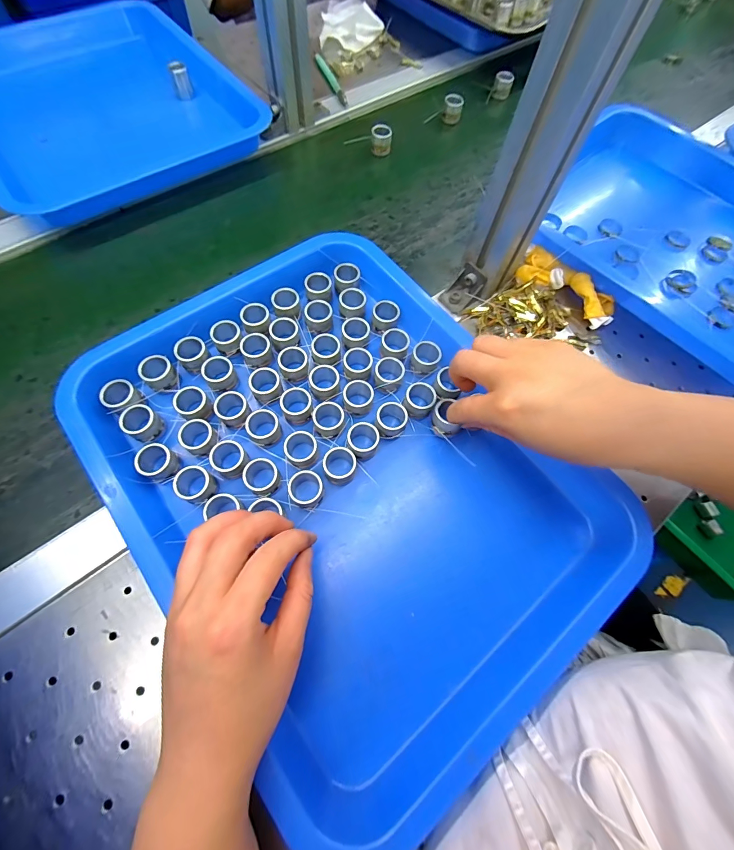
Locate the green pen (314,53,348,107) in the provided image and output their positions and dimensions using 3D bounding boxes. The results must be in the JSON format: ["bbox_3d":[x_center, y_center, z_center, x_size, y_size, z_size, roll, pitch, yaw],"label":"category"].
[{"bbox_3d":[-0.050,-0.494,0.517,0.012,0.009,0.120,-19,69,-11],"label":"green pen"}]

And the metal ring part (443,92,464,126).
[{"bbox_3d":[0.119,-0.435,0.502,0.025,0.027,0.027,8,66,1],"label":"metal ring part"}]

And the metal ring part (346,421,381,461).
[{"bbox_3d":[-0.003,0.011,0.289,0.025,0.021,0.029,12,67,3],"label":"metal ring part"}]

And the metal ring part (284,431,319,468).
[{"bbox_3d":[-0.050,0.019,0.282,0.024,0.019,0.023,1,67,-2],"label":"metal ring part"}]

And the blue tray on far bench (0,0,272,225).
[{"bbox_3d":[-0.341,-0.412,0.455,0.293,0.046,0.362,-35,72,-16],"label":"blue tray on far bench"}]

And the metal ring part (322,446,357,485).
[{"bbox_3d":[-0.020,0.033,0.279,0.025,0.020,0.028,-17,68,-10],"label":"metal ring part"}]

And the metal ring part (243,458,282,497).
[{"bbox_3d":[-0.078,0.040,0.273,0.024,0.018,0.025,1,67,-2],"label":"metal ring part"}]

